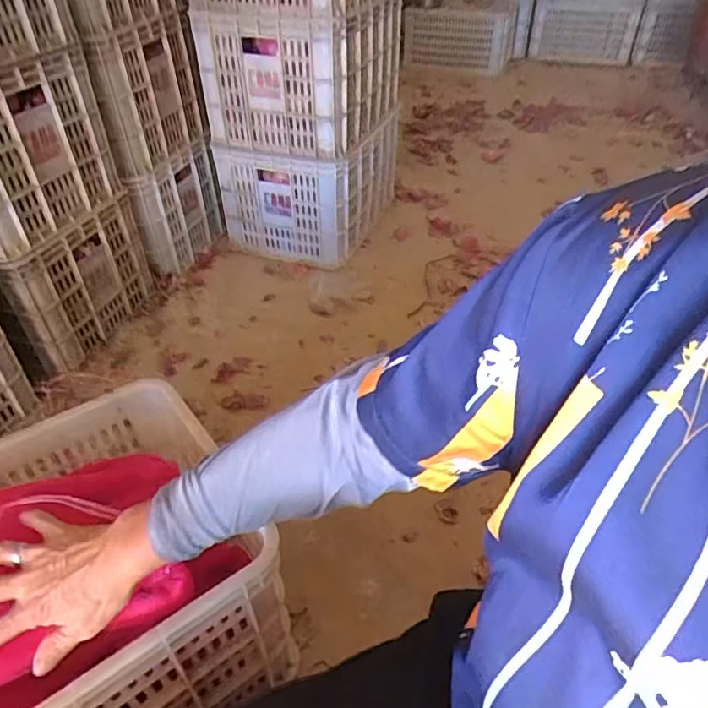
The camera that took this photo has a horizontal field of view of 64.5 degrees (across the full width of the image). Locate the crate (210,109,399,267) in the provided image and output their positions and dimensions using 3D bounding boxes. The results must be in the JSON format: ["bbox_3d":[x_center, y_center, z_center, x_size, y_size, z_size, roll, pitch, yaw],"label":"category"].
[{"bbox_3d":[-0.139,-0.462,1.546,0.358,0.323,0.303,18,43,20],"label":"crate"}]

